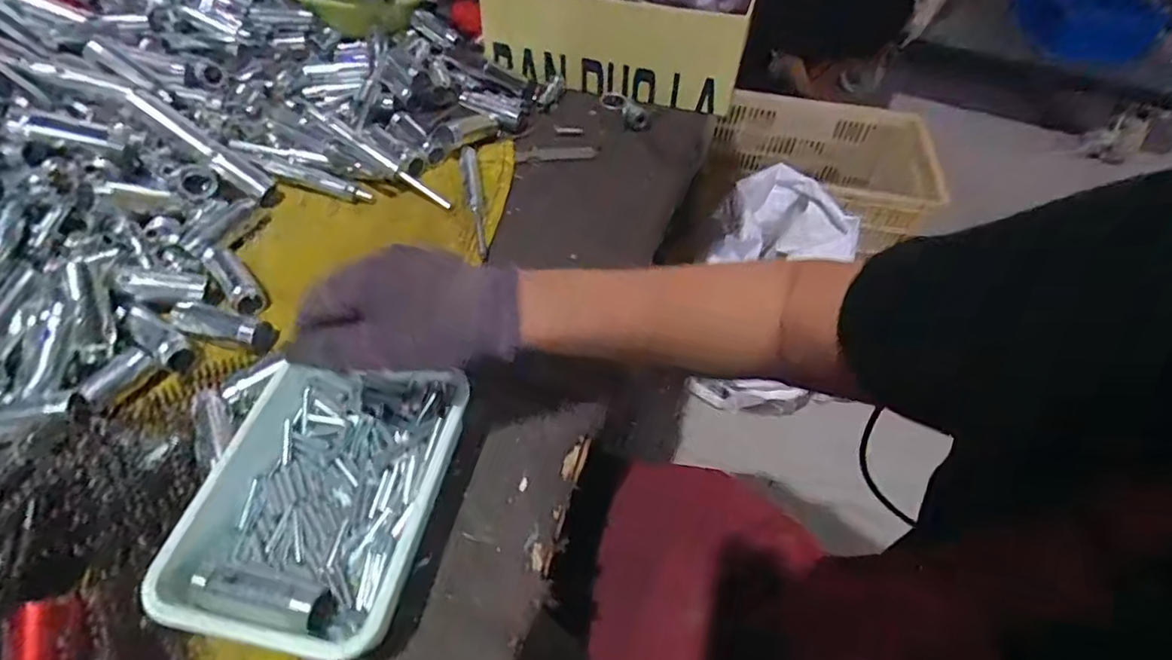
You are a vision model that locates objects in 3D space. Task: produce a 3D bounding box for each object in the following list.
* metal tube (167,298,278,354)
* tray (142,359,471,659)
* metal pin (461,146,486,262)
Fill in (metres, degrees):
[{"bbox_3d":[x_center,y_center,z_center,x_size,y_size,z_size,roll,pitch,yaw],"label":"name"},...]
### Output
[{"bbox_3d":[-0.271,-0.005,0.436,0.077,0.018,0.024,13,52,6],"label":"metal tube"},{"bbox_3d":[-0.154,0.092,0.346,0.140,0.040,0.172,10,52,4],"label":"tray"},{"bbox_3d":[-0.103,-0.122,0.543,0.015,0.016,0.140,-8,53,-10],"label":"metal pin"}]

